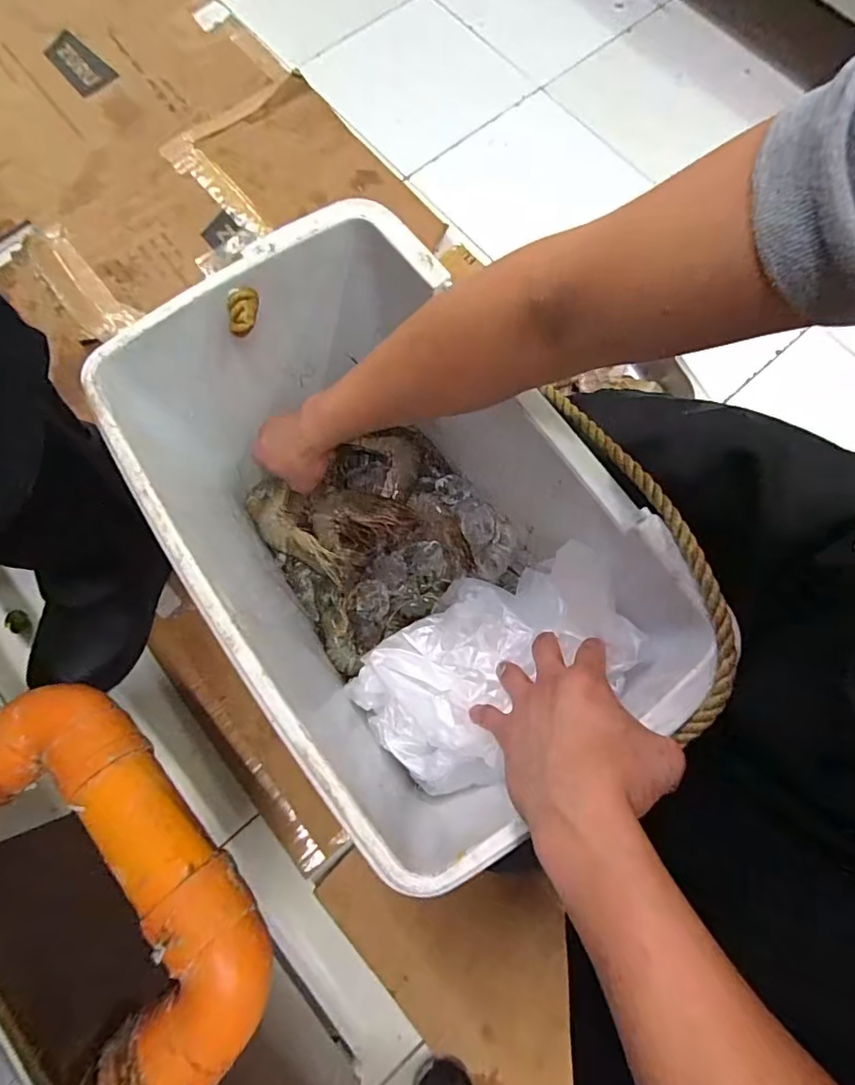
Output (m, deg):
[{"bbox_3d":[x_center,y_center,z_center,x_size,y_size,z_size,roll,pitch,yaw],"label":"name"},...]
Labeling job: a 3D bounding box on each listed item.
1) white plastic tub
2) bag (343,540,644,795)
[{"bbox_3d":[-0.018,-0.007,0.477,0.288,0.271,0.431,-35,78,-8],"label":"white plastic tub"},{"bbox_3d":[0.051,0.096,0.434,0.220,0.112,0.133,-36,79,-9],"label":"bag"}]

